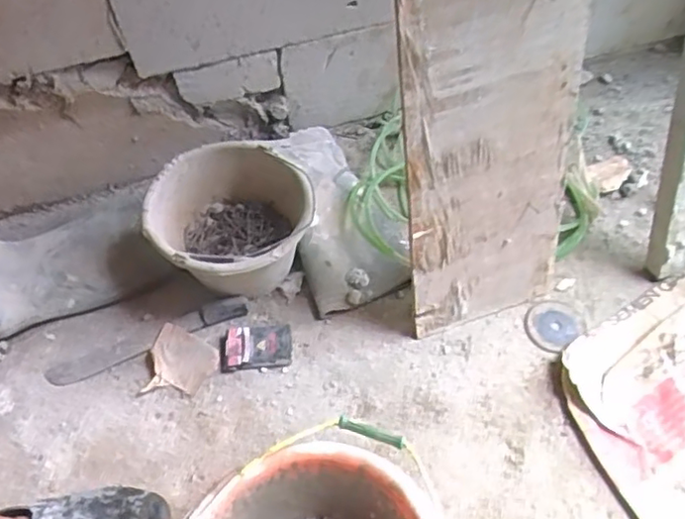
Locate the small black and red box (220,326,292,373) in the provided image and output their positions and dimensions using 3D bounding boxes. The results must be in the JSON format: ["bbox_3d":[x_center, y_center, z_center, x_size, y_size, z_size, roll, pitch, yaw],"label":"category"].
[{"bbox_3d":[-0.133,0.135,0.972,0.109,0.014,0.070,-3,54,2],"label":"small black and red box"}]

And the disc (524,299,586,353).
[{"bbox_3d":[0.321,0.100,0.978,0.082,0.008,0.090,-6,48,6],"label":"disc"}]

